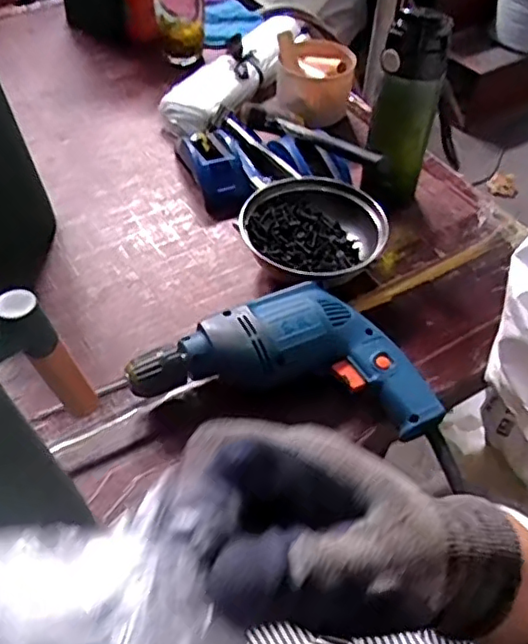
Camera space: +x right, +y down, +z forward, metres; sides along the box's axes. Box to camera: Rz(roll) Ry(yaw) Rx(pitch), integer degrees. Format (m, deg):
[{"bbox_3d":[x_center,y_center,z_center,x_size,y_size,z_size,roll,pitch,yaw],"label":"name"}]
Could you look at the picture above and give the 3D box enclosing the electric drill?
[{"bbox_3d":[0.023,0.026,0.563,0.268,0.064,0.127,6,49,3],"label":"electric drill"}]

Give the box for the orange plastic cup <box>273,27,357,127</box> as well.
[{"bbox_3d":[0.070,-0.336,0.855,0.105,0.084,0.102,1,49,-1],"label":"orange plastic cup"}]

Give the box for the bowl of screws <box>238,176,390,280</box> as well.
[{"bbox_3d":[0.045,-0.089,0.668,0.141,0.060,0.149,1,49,-1],"label":"bowl of screws"}]

